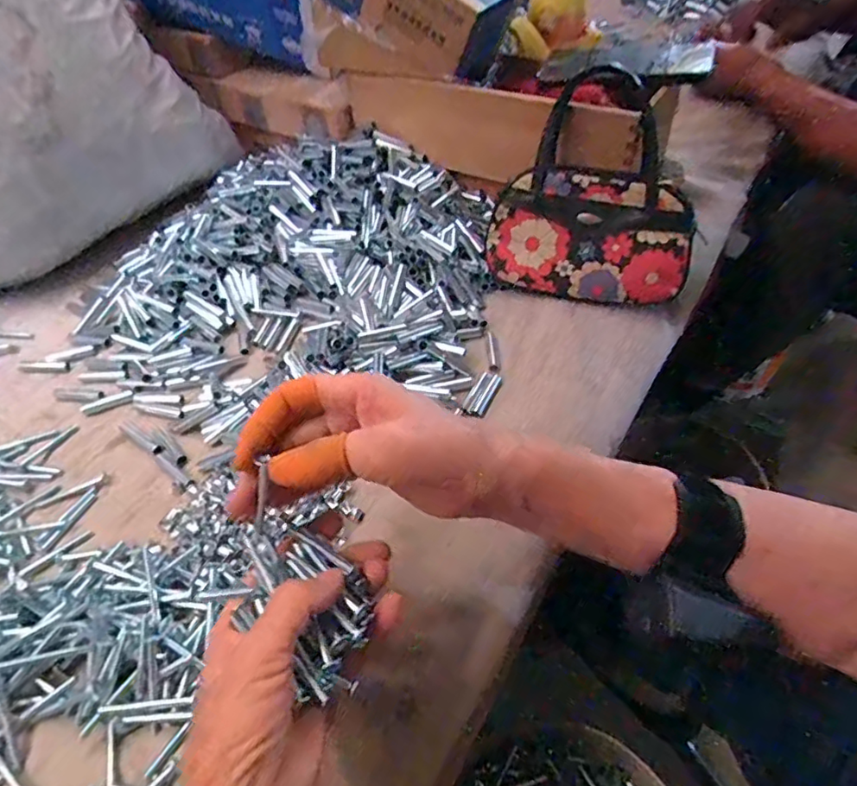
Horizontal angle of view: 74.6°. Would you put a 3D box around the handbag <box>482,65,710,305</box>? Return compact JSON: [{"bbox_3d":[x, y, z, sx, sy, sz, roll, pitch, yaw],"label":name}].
[{"bbox_3d":[0.161,-0.193,0.538,0.180,0.197,0.065,12,24,18],"label":"handbag"}]

